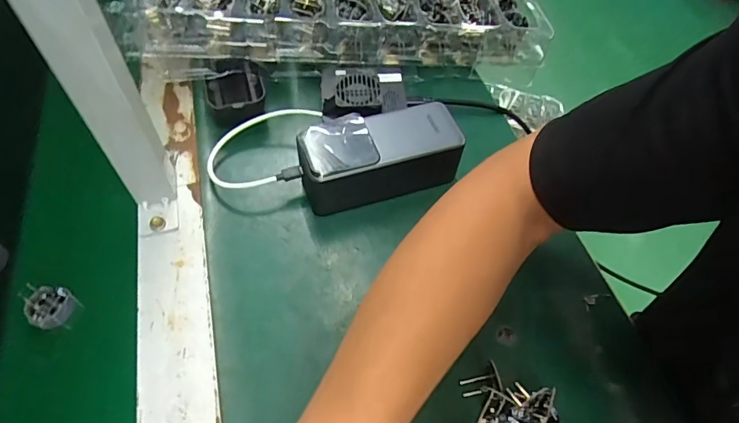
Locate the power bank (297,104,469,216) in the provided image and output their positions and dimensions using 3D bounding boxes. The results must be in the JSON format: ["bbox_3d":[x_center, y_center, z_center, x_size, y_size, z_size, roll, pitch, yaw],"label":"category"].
[{"bbox_3d":[0.008,-0.046,0.374,0.129,0.056,0.060,-14,58,-11],"label":"power bank"}]

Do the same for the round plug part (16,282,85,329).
[{"bbox_3d":[-0.228,0.068,0.321,0.028,0.025,0.028,1,56,-2],"label":"round plug part"}]

